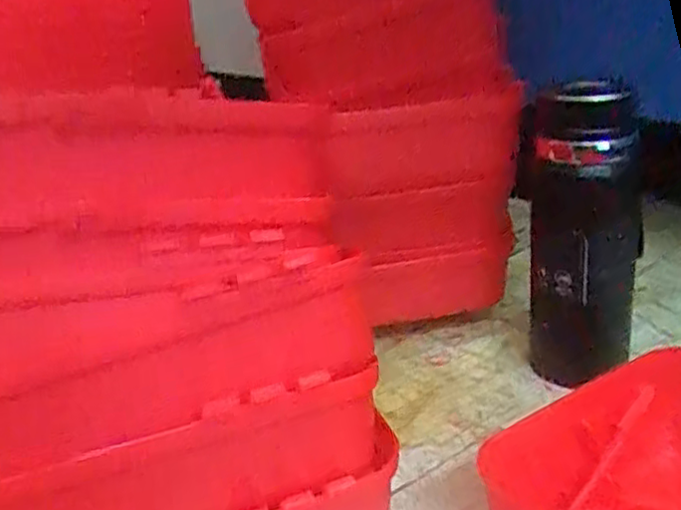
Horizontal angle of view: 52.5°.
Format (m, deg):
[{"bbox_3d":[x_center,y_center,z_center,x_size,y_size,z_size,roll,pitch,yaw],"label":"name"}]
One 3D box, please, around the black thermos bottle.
[{"bbox_3d":[0.195,-0.015,0.561,0.089,0.243,0.079,0,24,17],"label":"black thermos bottle"}]

